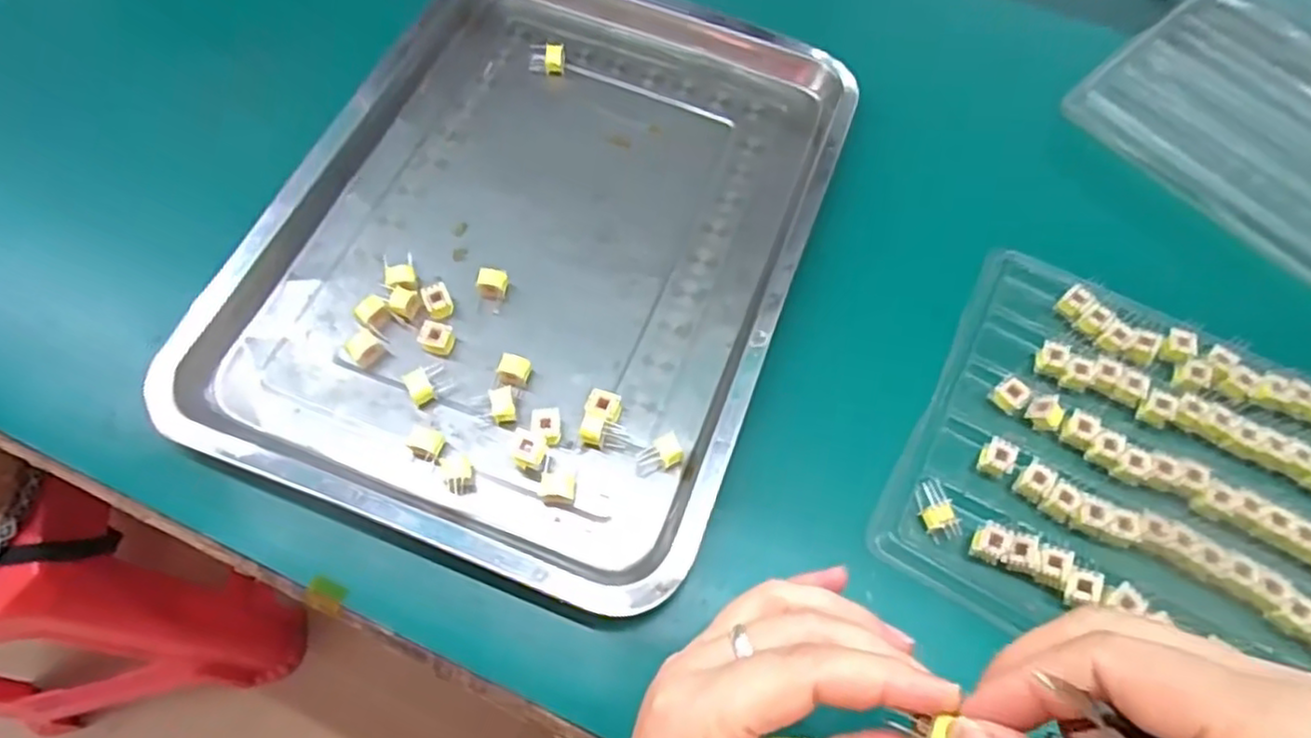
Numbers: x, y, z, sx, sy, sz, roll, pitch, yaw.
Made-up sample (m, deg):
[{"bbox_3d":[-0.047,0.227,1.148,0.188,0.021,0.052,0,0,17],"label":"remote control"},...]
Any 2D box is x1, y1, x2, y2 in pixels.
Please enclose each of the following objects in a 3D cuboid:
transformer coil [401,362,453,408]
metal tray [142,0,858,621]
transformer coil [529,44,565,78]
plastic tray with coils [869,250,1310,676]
[{"bbox_3d":[-0.121,0.007,0.366,0.021,0.018,0.019,-32,69,-15],"label":"transformer coil"},{"bbox_3d":[-0.061,-0.092,0.411,0.288,0.027,0.393,19,66,9],"label":"metal tray"},{"bbox_3d":[-0.073,-0.210,0.469,0.024,0.013,0.016,-2,65,-1],"label":"transformer coil"},{"bbox_3d":[0.295,0.078,0.342,0.324,0.018,0.201,27,67,12],"label":"plastic tray with coils"}]

